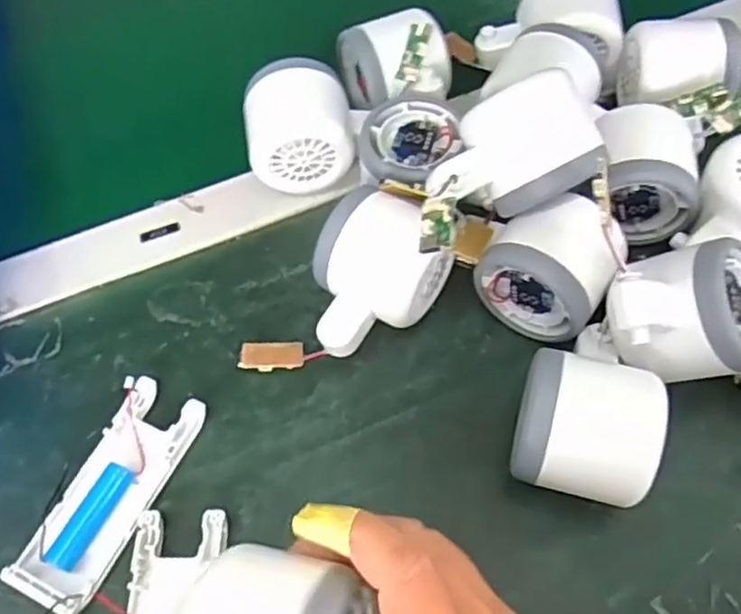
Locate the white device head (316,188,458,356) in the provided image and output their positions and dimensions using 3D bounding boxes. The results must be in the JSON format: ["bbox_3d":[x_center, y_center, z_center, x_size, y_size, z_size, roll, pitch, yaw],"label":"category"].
[{"bbox_3d":[0.000,-0.013,0.348,0.057,0.056,0.079,30,66,19],"label":"white device head"}]

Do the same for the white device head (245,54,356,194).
[{"bbox_3d":[-0.040,-0.100,0.396,0.057,0.062,0.052,-8,60,-1],"label":"white device head"}]

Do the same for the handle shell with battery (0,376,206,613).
[{"bbox_3d":[-0.120,0.085,0.321,0.041,0.016,0.105,20,63,14],"label":"handle shell with battery"}]

